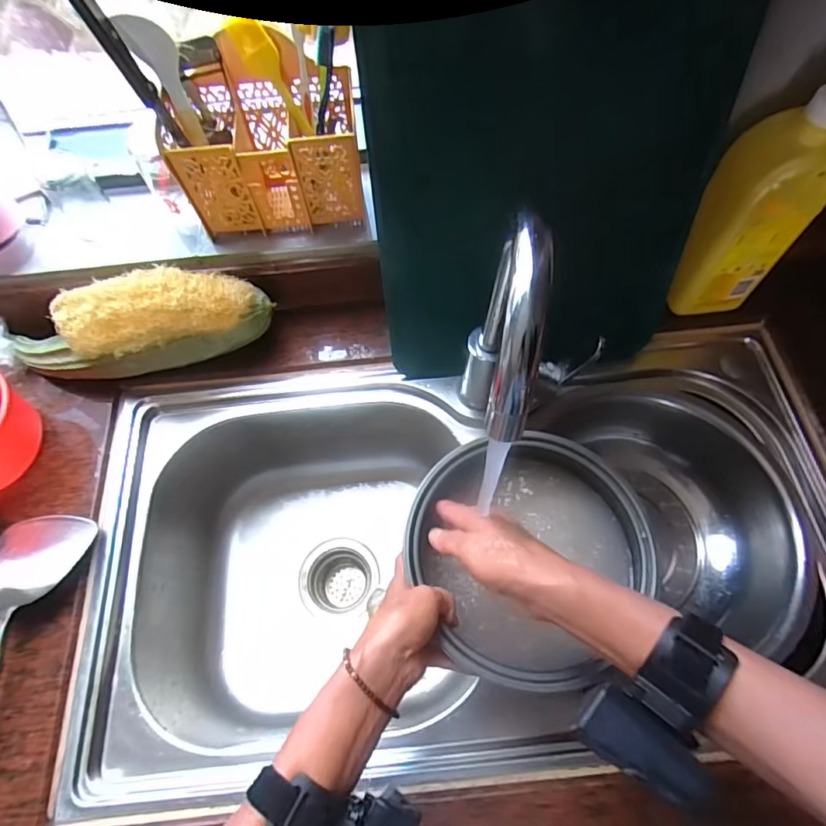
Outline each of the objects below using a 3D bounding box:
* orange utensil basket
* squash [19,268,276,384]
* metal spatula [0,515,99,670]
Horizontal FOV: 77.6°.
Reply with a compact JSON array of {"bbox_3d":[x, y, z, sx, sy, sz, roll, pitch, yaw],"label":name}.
[{"bbox_3d":[-0.148,-0.263,0.537,0.170,0.165,0.078,-5,64,0],"label":"orange utensil basket"},{"bbox_3d":[-0.308,-0.098,0.557,0.289,0.089,0.083,-14,64,-4],"label":"squash"},{"bbox_3d":[-0.387,0.274,0.442,0.088,0.042,0.379,2,64,4],"label":"metal spatula"}]

